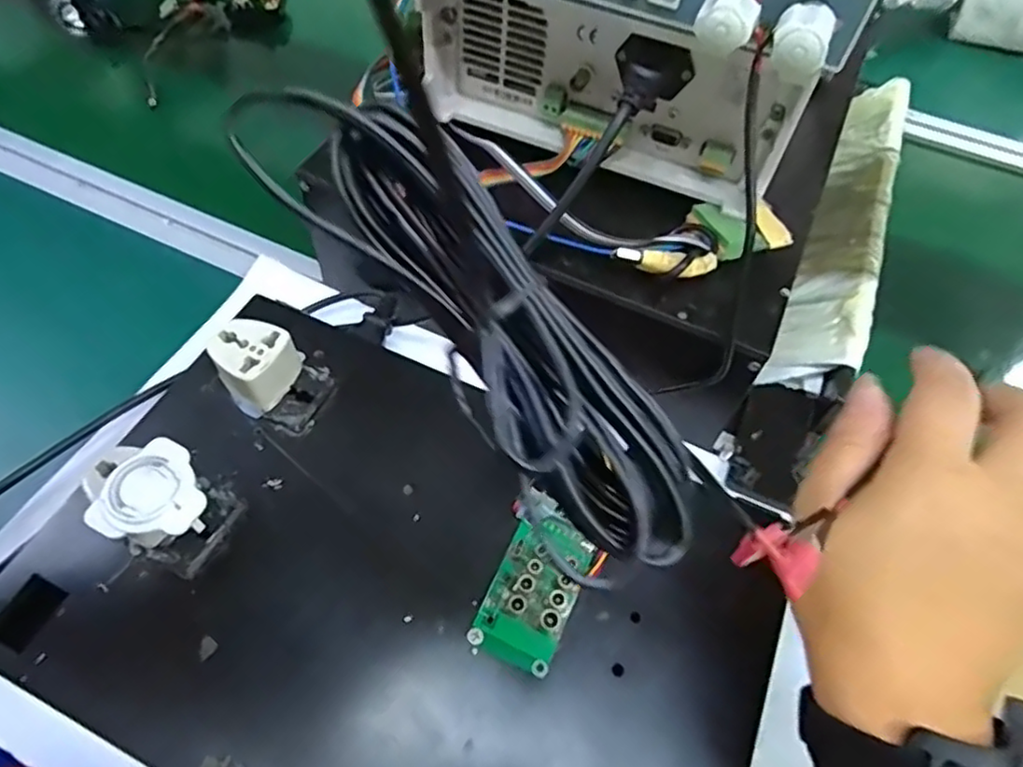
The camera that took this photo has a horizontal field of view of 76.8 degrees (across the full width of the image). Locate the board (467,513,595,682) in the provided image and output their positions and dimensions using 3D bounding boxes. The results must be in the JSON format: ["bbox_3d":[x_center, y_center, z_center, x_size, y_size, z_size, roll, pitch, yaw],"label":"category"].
[{"bbox_3d":[0.012,0.097,0.308,0.039,0.020,0.068,23,54,13],"label":"board"}]

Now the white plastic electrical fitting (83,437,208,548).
[{"bbox_3d":[-0.169,0.059,0.305,0.045,0.043,0.047,-24,58,-21],"label":"white plastic electrical fitting"}]

